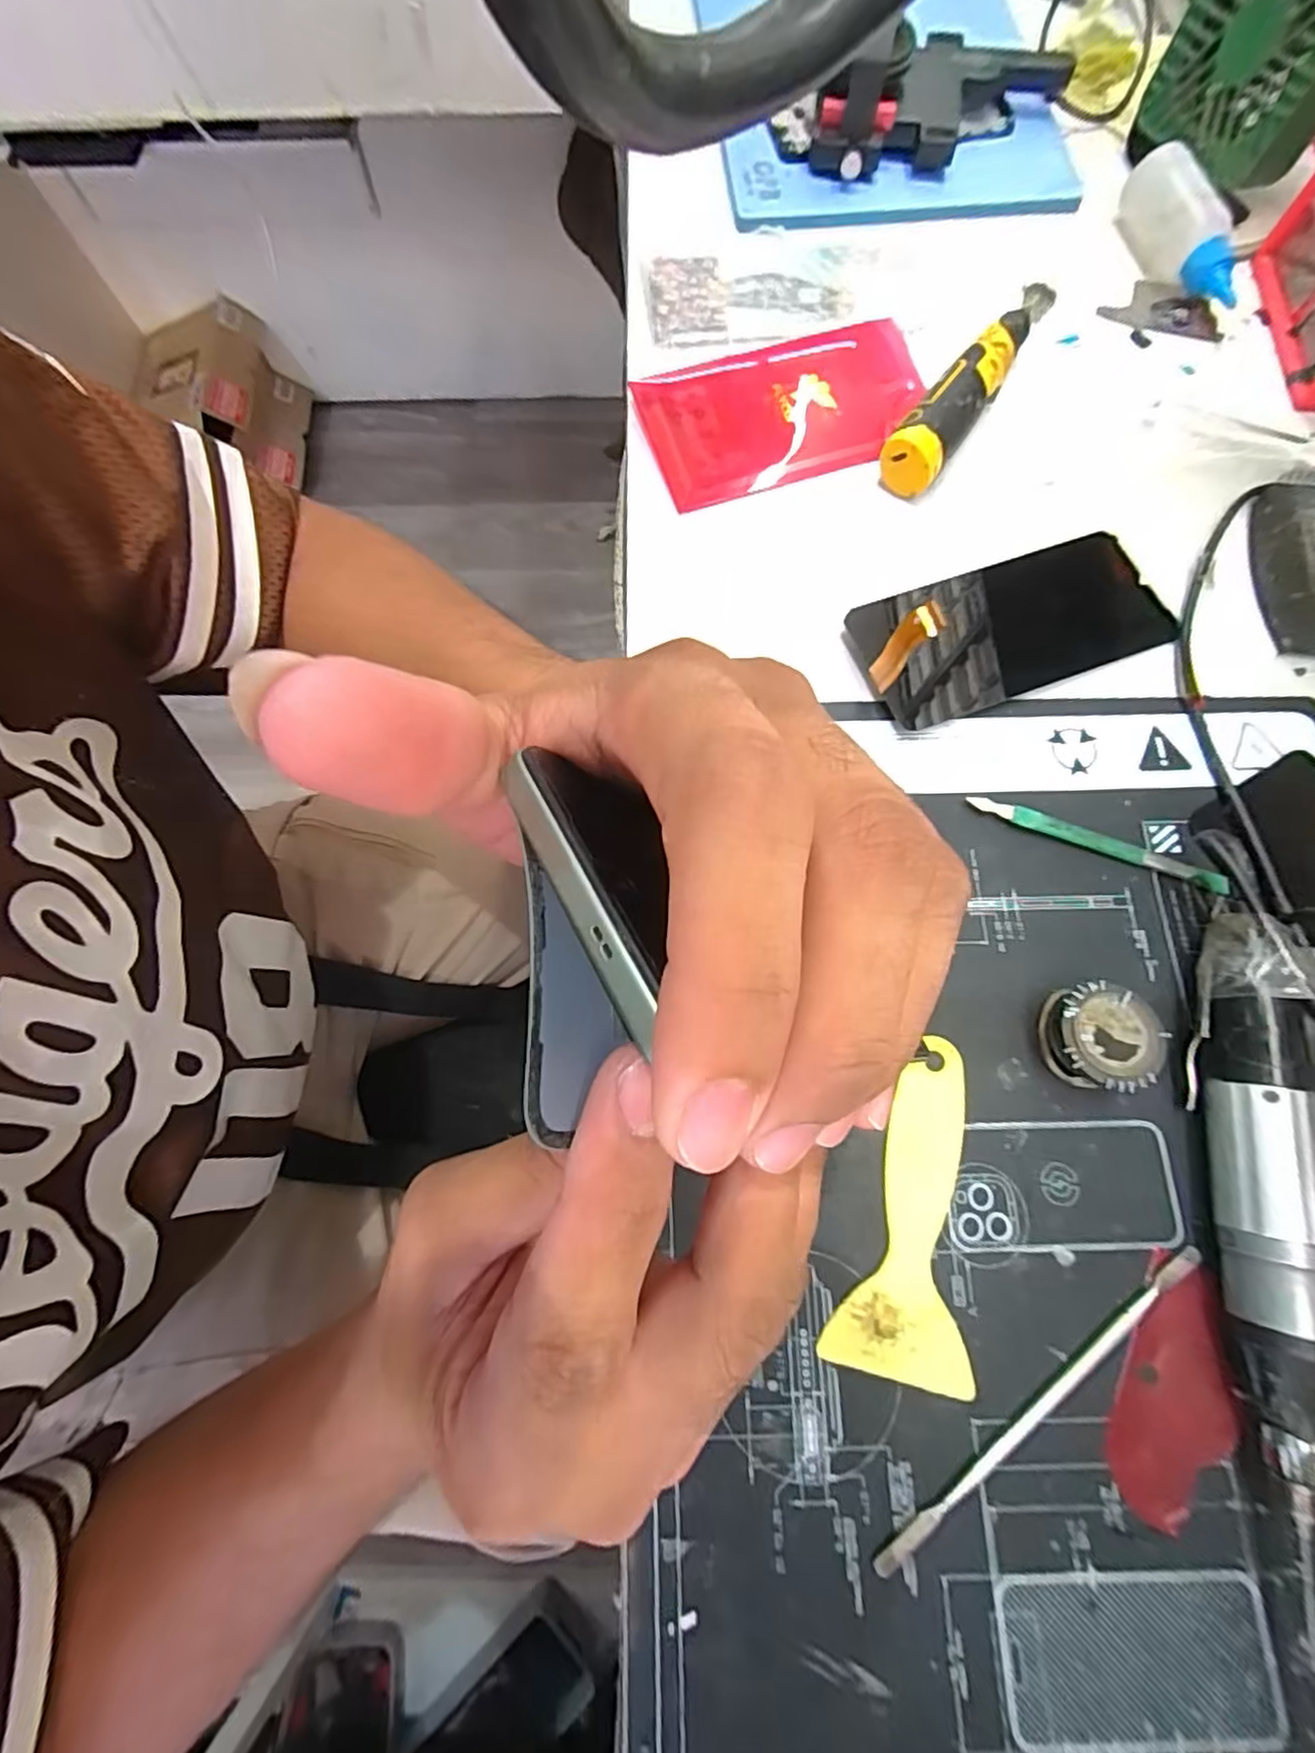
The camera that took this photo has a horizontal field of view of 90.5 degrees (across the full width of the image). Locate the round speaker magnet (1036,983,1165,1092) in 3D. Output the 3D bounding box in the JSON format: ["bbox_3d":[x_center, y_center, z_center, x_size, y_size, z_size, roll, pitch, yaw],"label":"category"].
[{"bbox_3d":[0.175,0.064,0.261,0.039,0.024,0.039,0,74,1],"label":"round speaker magnet"}]

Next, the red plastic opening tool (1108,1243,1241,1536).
[{"bbox_3d":[0.188,0.186,0.235,0.038,0.004,0.083,24,76,11],"label":"red plastic opening tool"}]

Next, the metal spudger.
[{"bbox_3d":[0.140,0.190,0.234,0.159,0.004,0.009,-36,77,-9],"label":"metal spudger"}]

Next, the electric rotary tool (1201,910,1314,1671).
[{"bbox_3d":[0.220,0.130,0.233,0.029,0.035,0.228,8,74,3],"label":"electric rotary tool"}]

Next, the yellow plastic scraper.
[{"bbox_3d":[0.101,0.126,0.254,0.051,0.004,0.122,13,75,4],"label":"yellow plastic scraper"}]

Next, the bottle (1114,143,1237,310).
[{"bbox_3d":[0.306,-0.374,0.379,0.029,0.034,0.102,-13,75,-3],"label":"bottle"}]

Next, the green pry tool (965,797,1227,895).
[{"bbox_3d":[0.197,-0.015,0.292,0.113,0.006,0.009,20,75,6],"label":"green pry tool"}]

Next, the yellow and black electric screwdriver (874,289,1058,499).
[{"bbox_3d":[0.175,-0.274,0.353,0.028,0.027,0.160,35,77,10],"label":"yellow and black electric screwdriver"}]

